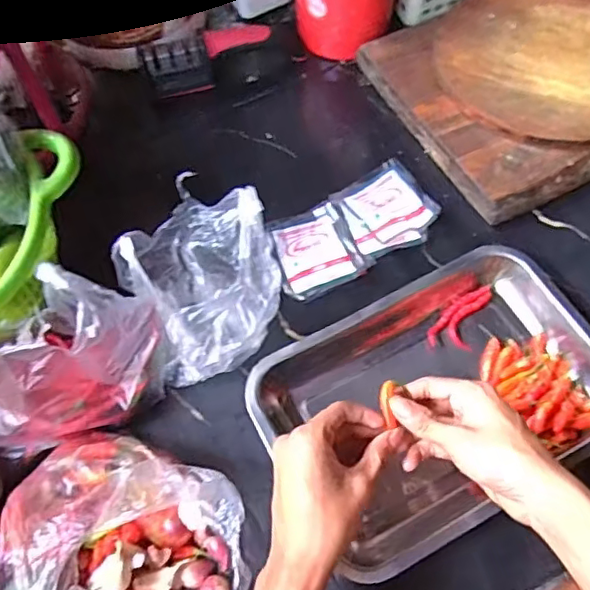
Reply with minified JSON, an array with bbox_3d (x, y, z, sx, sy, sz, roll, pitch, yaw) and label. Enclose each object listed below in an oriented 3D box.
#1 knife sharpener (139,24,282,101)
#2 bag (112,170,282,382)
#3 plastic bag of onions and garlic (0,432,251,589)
[{"bbox_3d":[-0.102,-0.288,0.712,0.159,0.048,0.046,-10,63,-3],"label":"knife sharpener"},{"bbox_3d":[-0.080,-0.013,0.520,0.125,0.139,0.145,-24,65,-9],"label":"bag"},{"bbox_3d":[-0.134,0.192,0.441,0.180,0.105,0.152,26,67,14],"label":"plastic bag of onions and garlic"}]

